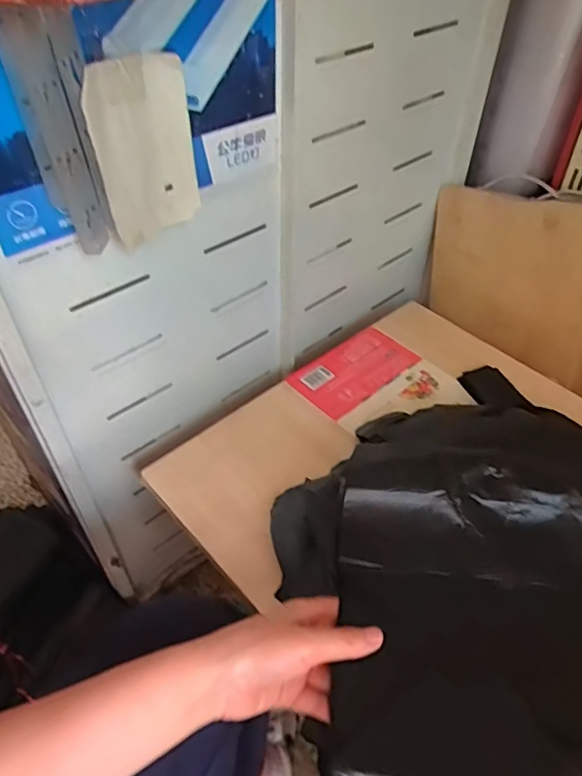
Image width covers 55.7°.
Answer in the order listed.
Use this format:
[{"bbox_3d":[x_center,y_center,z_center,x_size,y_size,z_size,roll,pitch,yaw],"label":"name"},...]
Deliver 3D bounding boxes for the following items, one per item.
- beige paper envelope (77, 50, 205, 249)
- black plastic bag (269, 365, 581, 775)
[{"bbox_3d":[-0.122,-0.203,0.478,0.015,0.146,0.104,33,57,29],"label":"beige paper envelope"},{"bbox_3d":[0.228,0.189,0.459,0.430,0.100,0.481,-30,53,-27],"label":"black plastic bag"}]

